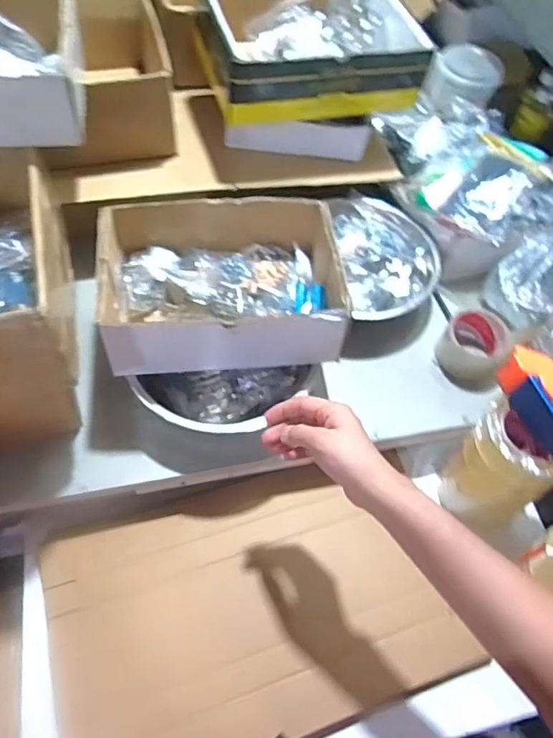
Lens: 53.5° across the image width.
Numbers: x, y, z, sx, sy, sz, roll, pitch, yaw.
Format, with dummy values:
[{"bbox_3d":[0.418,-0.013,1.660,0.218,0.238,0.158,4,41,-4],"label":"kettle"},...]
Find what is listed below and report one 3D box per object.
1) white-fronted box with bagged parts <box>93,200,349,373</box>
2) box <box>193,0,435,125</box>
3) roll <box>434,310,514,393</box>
[{"bbox_3d":[-0.070,-0.112,0.704,0.289,0.086,0.208,-5,57,-8],"label":"white-fronted box with bagged parts"},{"bbox_3d":[0.055,-0.493,0.837,0.325,0.121,0.233,-12,58,-13],"label":"box"},{"bbox_3d":[0.297,-0.029,0.822,0.101,0.067,0.106,2,56,-4],"label":"roll"}]

